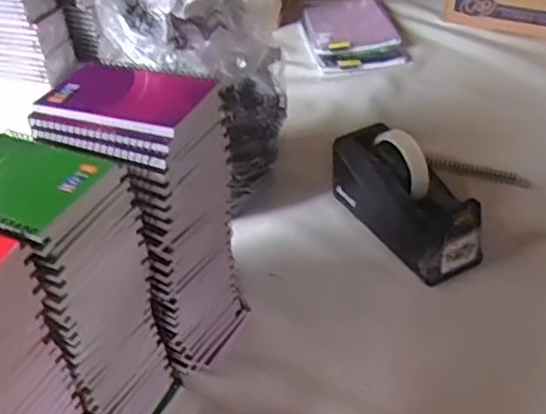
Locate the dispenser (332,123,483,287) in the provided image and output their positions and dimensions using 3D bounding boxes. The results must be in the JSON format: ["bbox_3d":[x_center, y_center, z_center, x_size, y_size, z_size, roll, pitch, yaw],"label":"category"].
[{"bbox_3d":[0.152,-0.012,0.719,0.073,0.120,0.195,-20,42,-20],"label":"dispenser"}]

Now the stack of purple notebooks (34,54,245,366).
[{"bbox_3d":[-0.111,0.019,0.566,0.125,0.276,0.108,22,45,26],"label":"stack of purple notebooks"}]

